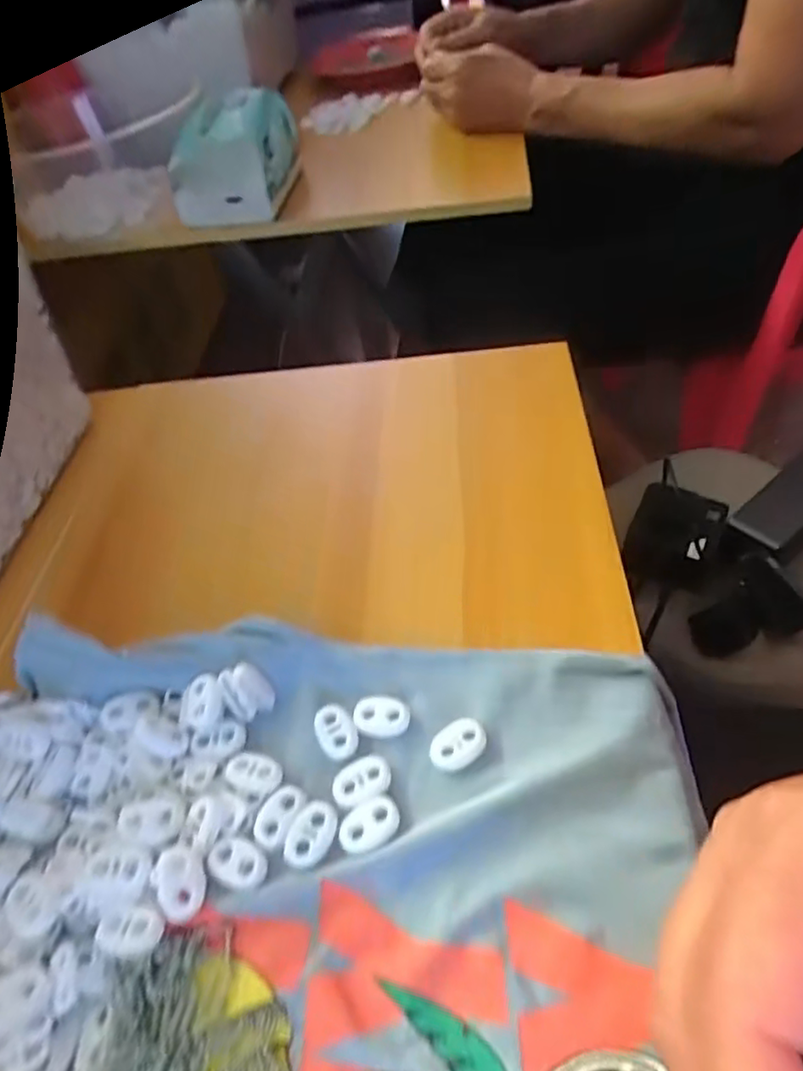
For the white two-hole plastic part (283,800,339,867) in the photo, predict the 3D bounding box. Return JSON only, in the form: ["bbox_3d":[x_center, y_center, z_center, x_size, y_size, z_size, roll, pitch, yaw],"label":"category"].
[{"bbox_3d":[-0.032,0.105,0.221,0.015,0.004,0.023,17,53,19],"label":"white two-hole plastic part"}]

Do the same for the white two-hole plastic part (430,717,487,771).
[{"bbox_3d":[0.022,0.079,0.236,0.023,0.004,0.015,-28,53,-18],"label":"white two-hole plastic part"}]

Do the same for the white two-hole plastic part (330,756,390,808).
[{"bbox_3d":[-0.015,0.091,0.232,0.022,0.004,0.016,-19,50,-11],"label":"white two-hole plastic part"}]

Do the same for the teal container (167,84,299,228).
[{"bbox_3d":[-0.163,-0.374,0.621,0.102,0.093,0.140,2,50,7],"label":"teal container"}]

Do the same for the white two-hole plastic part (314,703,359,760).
[{"bbox_3d":[-0.026,0.077,0.246,0.015,0.004,0.023,-26,52,-16],"label":"white two-hole plastic part"}]

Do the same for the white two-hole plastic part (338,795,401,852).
[{"bbox_3d":[-0.011,0.102,0.221,0.023,0.004,0.015,-27,52,-17],"label":"white two-hole plastic part"}]

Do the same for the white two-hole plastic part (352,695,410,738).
[{"bbox_3d":[-0.008,0.071,0.248,0.023,0.004,0.016,9,51,12],"label":"white two-hole plastic part"}]

